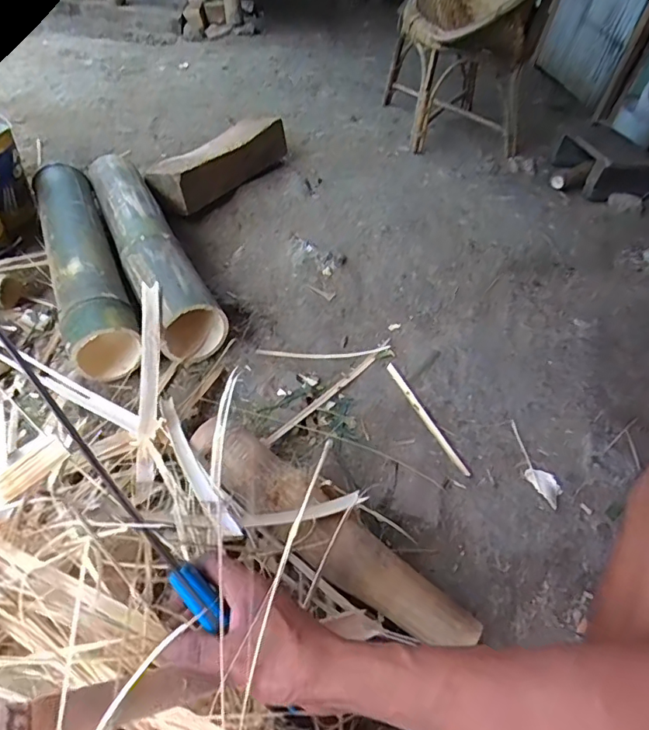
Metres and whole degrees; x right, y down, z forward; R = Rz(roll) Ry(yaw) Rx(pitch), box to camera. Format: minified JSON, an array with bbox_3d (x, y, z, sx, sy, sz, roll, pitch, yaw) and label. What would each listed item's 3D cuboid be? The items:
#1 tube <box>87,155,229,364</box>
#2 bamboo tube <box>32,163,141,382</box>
[{"bbox_3d":[-0.355,-0.254,1.009,0.112,0.107,0.622,-16,51,-25],"label":"tube"},{"bbox_3d":[-0.454,-0.218,0.962,0.119,0.097,0.615,-15,50,-24],"label":"bamboo tube"}]

